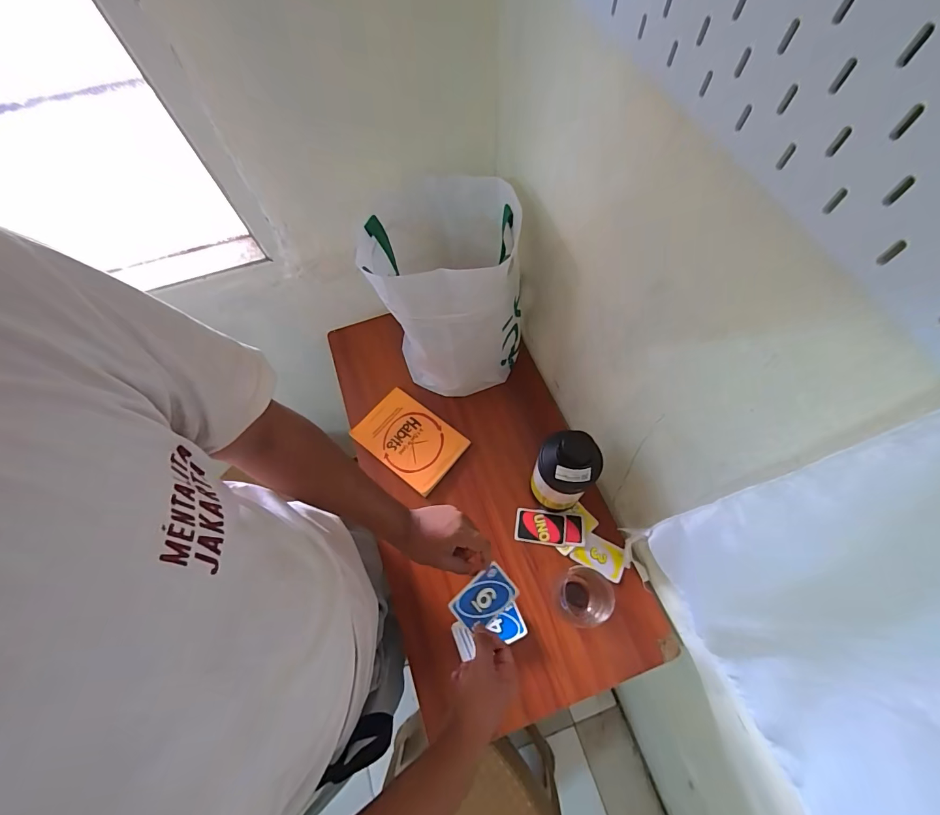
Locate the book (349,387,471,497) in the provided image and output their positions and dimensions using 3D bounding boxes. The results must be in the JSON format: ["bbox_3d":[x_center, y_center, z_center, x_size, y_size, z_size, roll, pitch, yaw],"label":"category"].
[{"bbox_3d":[-0.116,0.061,0.779,0.195,0.014,0.133,36,73,17],"label":"book"}]

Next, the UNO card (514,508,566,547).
[{"bbox_3d":[0.124,0.210,0.706,0.086,0.005,0.057,5,64,7],"label":"UNO card"}]

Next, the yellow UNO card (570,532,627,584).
[{"bbox_3d":[0.219,0.250,0.678,0.083,0.008,0.057,26,70,14],"label":"yellow UNO card"}]

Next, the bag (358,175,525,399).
[{"bbox_3d":[-0.029,-0.188,0.712,0.225,0.319,0.215,-4,66,2],"label":"bag"}]

